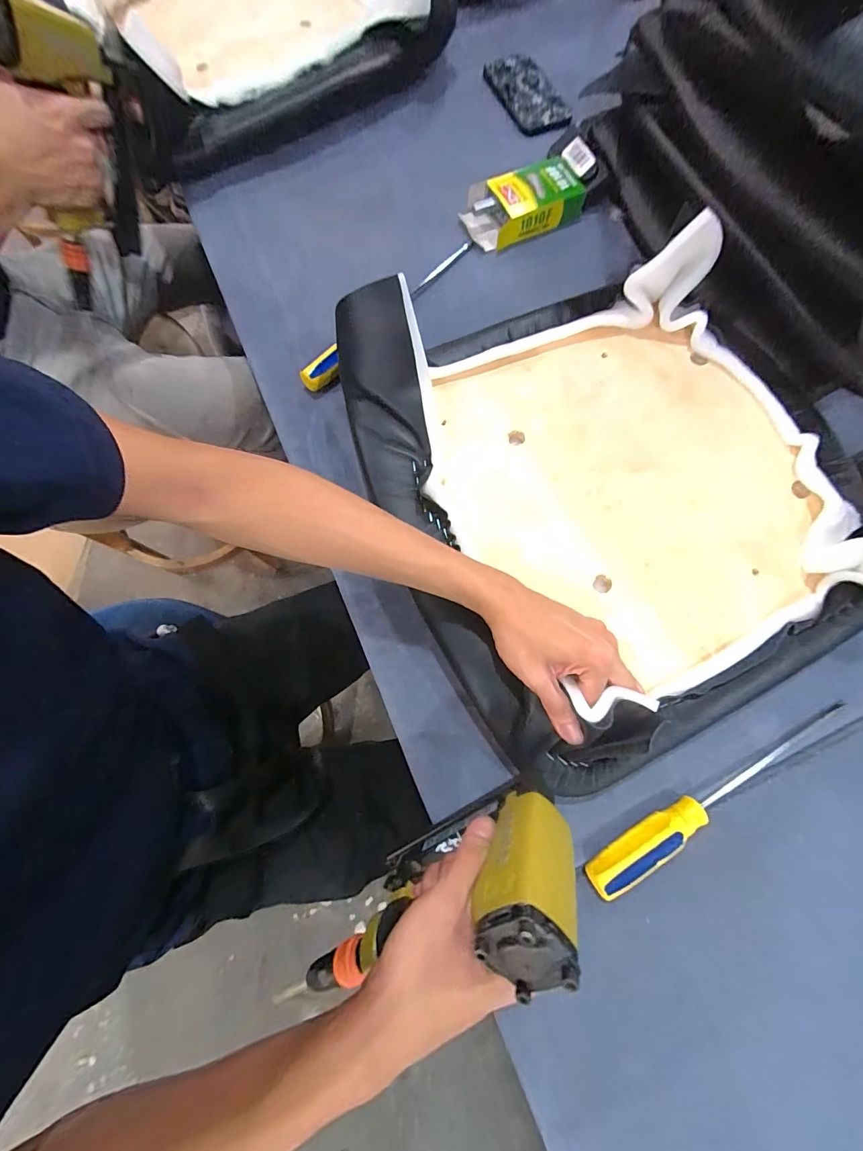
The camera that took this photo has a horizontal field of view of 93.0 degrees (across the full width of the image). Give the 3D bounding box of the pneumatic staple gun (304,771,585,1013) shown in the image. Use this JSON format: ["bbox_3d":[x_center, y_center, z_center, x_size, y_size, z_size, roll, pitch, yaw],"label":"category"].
[{"bbox_3d":[0.014,0.224,0.293,0.120,0.225,0.061,-18,69,-49],"label":"pneumatic staple gun"}]

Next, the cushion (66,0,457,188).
[{"bbox_3d":[-0.282,-0.793,0.576,0.445,0.118,0.396,-38,77,-8],"label":"cushion"}]

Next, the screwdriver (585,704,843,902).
[{"bbox_3d":[0.258,0.191,0.364,0.283,0.029,0.029,-29,76,-7],"label":"screwdriver"}]

